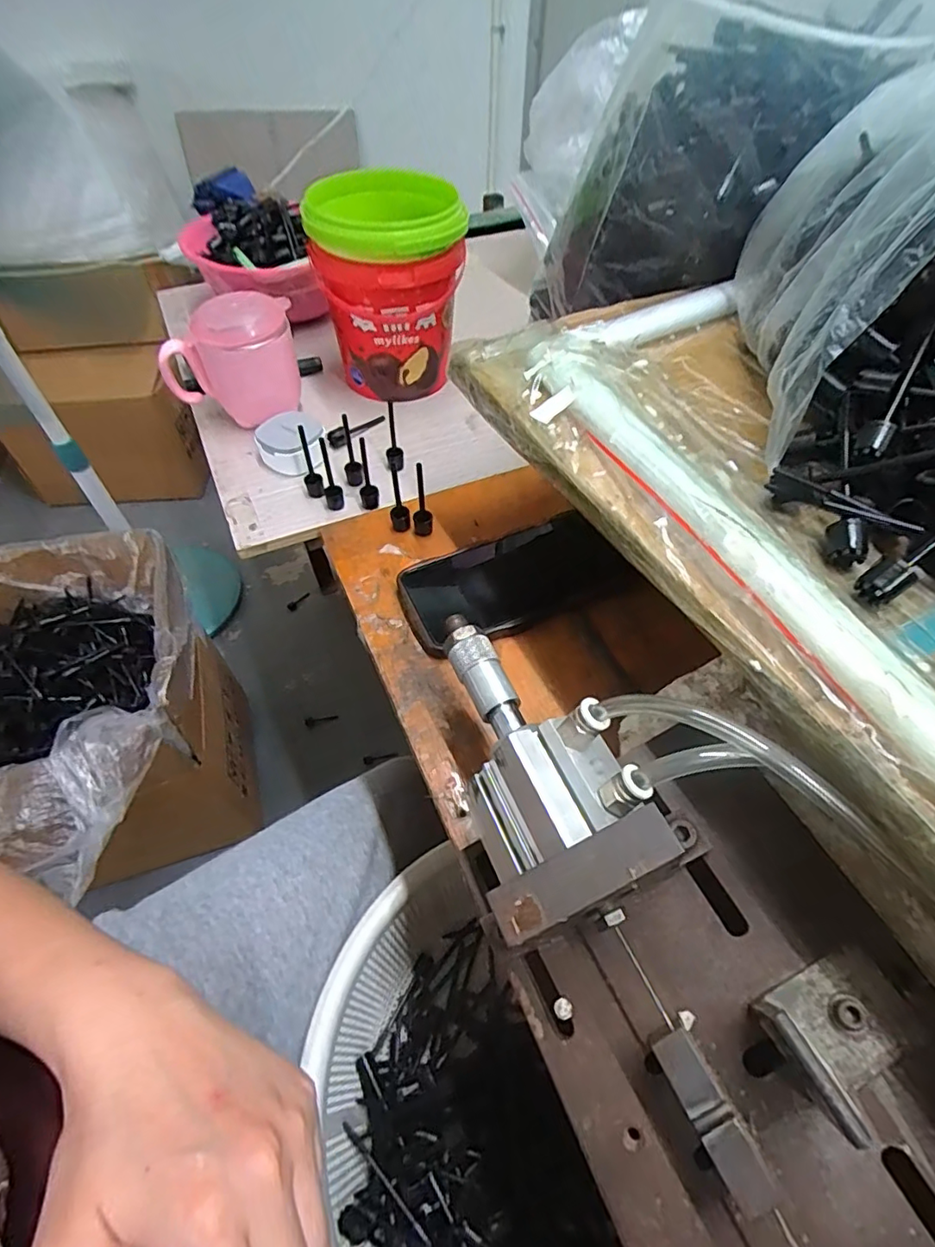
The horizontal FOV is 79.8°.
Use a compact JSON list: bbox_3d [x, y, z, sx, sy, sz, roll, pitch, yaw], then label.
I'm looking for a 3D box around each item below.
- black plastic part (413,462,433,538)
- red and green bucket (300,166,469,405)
[{"bbox_3d":[-0.034,-0.090,0.422,0.015,0.060,0.014,-5,54,-5],"label":"black plastic part"},{"bbox_3d":[-0.071,-0.304,0.524,0.125,0.159,0.135,-5,54,-5],"label":"red and green bucket"}]

